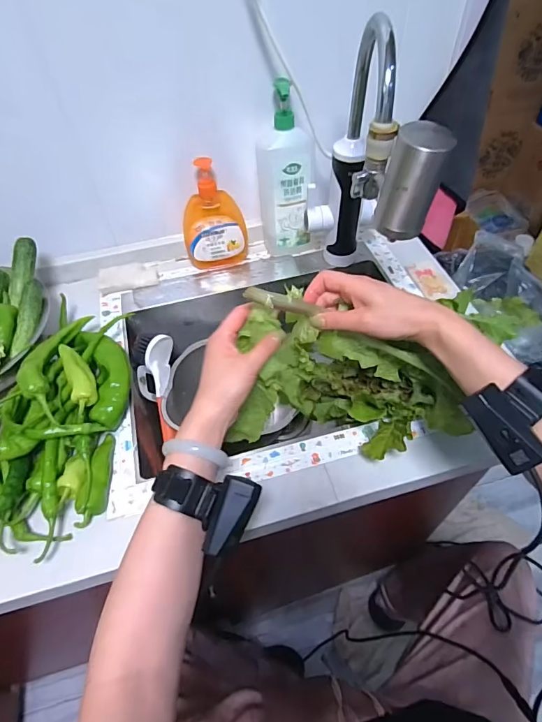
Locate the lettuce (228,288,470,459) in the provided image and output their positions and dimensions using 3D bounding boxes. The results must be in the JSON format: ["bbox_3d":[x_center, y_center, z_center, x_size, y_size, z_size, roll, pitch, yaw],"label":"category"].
[{"bbox_3d":[0.086,0.026,0.495,0.238,0.227,0.104,8,53,8],"label":"lettuce"}]

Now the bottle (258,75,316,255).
[{"bbox_3d":[0.026,-0.300,0.696,0.089,0.261,0.063,-5,52,-2],"label":"bottle"}]

